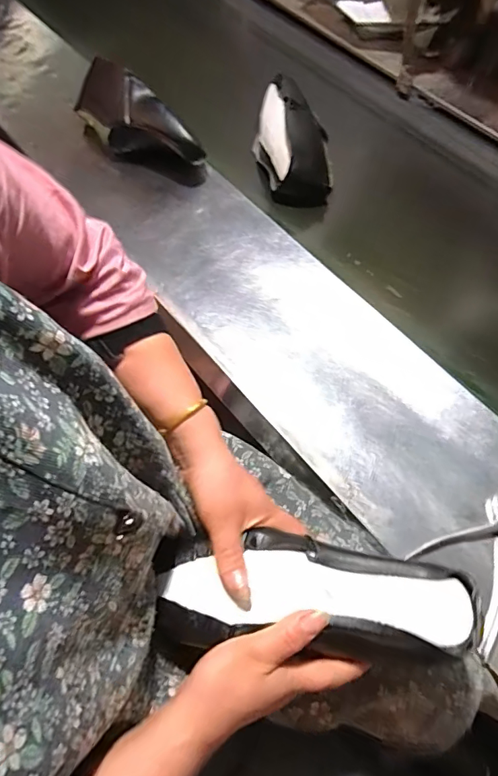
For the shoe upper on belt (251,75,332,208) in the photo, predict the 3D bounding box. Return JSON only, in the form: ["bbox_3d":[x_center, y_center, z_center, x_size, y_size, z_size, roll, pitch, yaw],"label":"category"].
[{"bbox_3d":[0.074,-0.435,0.819,0.118,0.089,0.253,-9,64,-6],"label":"shoe upper on belt"}]

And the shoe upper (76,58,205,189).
[{"bbox_3d":[-0.181,-0.418,0.742,0.264,0.107,0.079,39,69,17],"label":"shoe upper"}]

